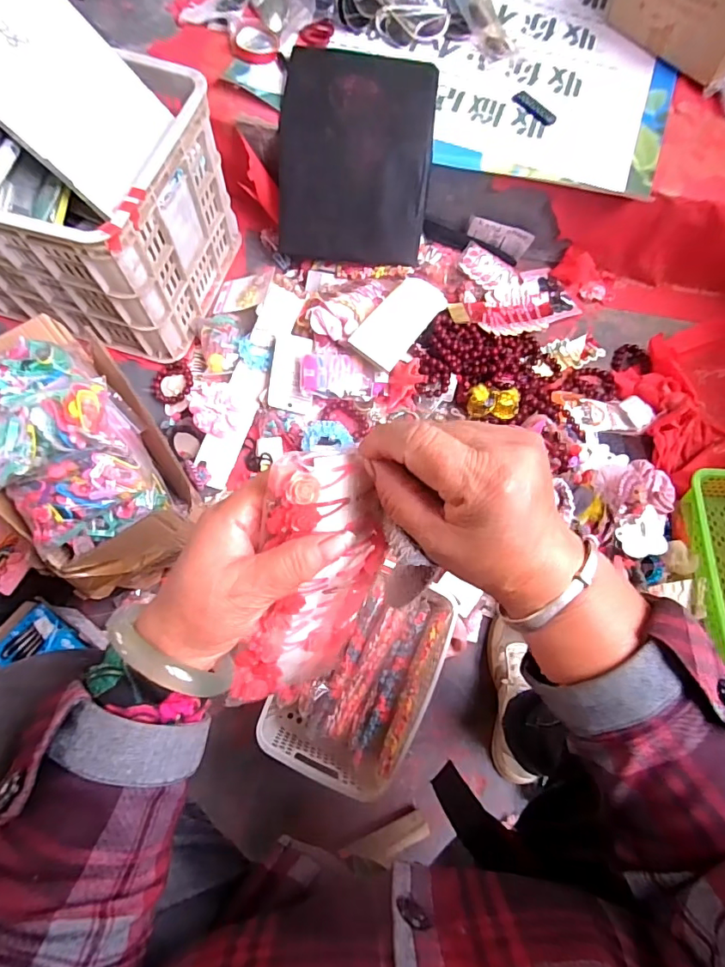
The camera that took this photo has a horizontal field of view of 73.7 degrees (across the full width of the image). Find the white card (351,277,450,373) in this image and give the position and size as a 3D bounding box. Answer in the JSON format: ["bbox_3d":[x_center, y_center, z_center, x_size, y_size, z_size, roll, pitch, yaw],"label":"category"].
[{"bbox_3d":[0.073,-0.304,0.896,0.092,0.010,0.218,38,67,1],"label":"white card"}]

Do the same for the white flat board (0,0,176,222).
[{"bbox_3d":[-0.444,-0.571,0.649,0.343,0.013,0.210,39,67,-31],"label":"white flat board"}]

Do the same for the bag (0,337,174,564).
[{"bbox_3d":[-0.351,-0.048,0.559,0.158,0.098,0.240,-35,76,-13],"label":"bag"}]

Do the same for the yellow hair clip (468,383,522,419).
[{"bbox_3d":[0.232,-0.145,0.854,0.085,0.033,0.059,9,71,1],"label":"yellow hair clip"}]

